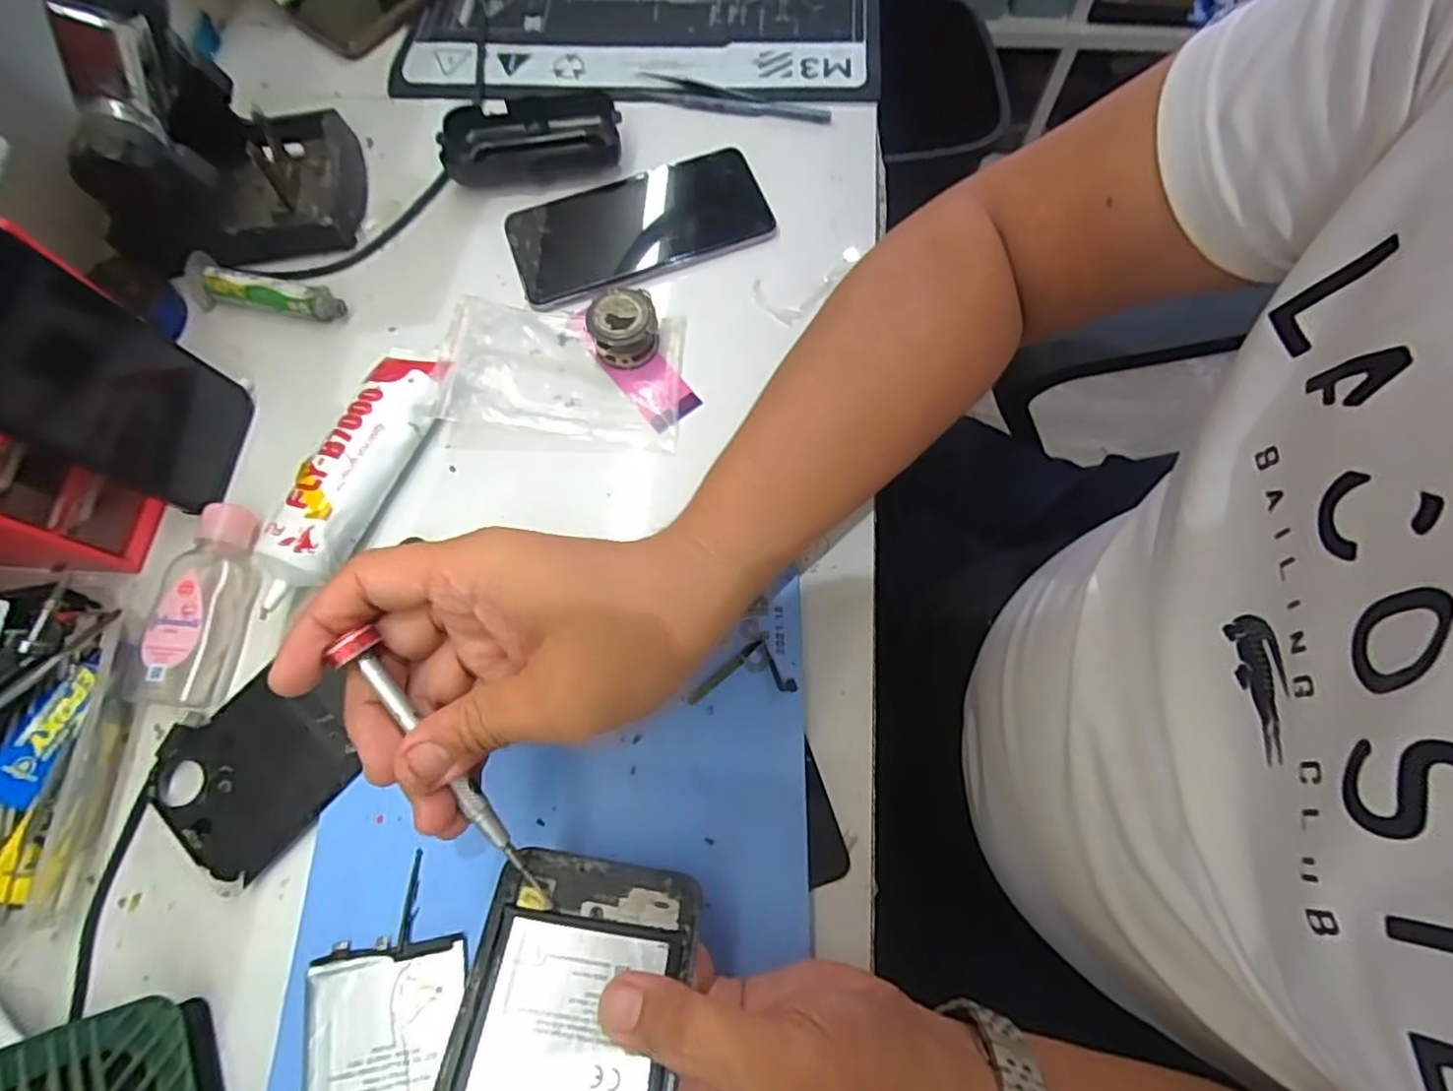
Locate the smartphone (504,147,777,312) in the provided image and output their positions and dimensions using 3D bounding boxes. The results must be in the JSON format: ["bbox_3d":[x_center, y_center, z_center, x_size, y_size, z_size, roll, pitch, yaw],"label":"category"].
[{"bbox_3d":[-0.054,-0.199,0.418,0.156,0.009,0.081,-20,71,-5],"label":"smartphone"}]

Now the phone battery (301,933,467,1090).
[{"bbox_3d":[-0.138,0.217,0.268,0.065,0.004,0.104,-7,68,2],"label":"phone battery"}]

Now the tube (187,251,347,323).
[{"bbox_3d":[-0.278,-0.151,0.407,0.097,0.020,0.025,13,72,6],"label":"tube"}]

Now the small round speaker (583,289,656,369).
[{"bbox_3d":[-0.059,-0.126,0.384,0.037,0.022,0.040,-1,71,2],"label":"small round speaker"}]

